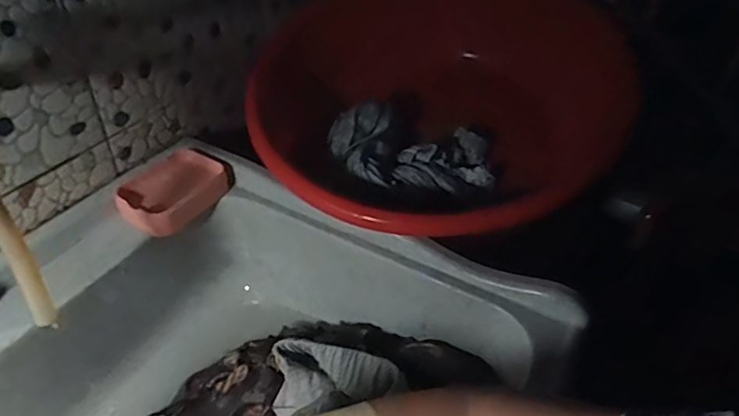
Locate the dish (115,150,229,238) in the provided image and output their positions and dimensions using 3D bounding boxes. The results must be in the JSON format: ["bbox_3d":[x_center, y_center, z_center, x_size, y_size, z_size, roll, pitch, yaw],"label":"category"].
[{"bbox_3d":[-0.245,-0.022,0.685,0.102,0.032,0.131,25,43,25],"label":"dish"}]

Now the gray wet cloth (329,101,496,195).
[{"bbox_3d":[0.061,-0.092,0.810,0.232,0.069,0.157,-3,39,-8],"label":"gray wet cloth"}]

